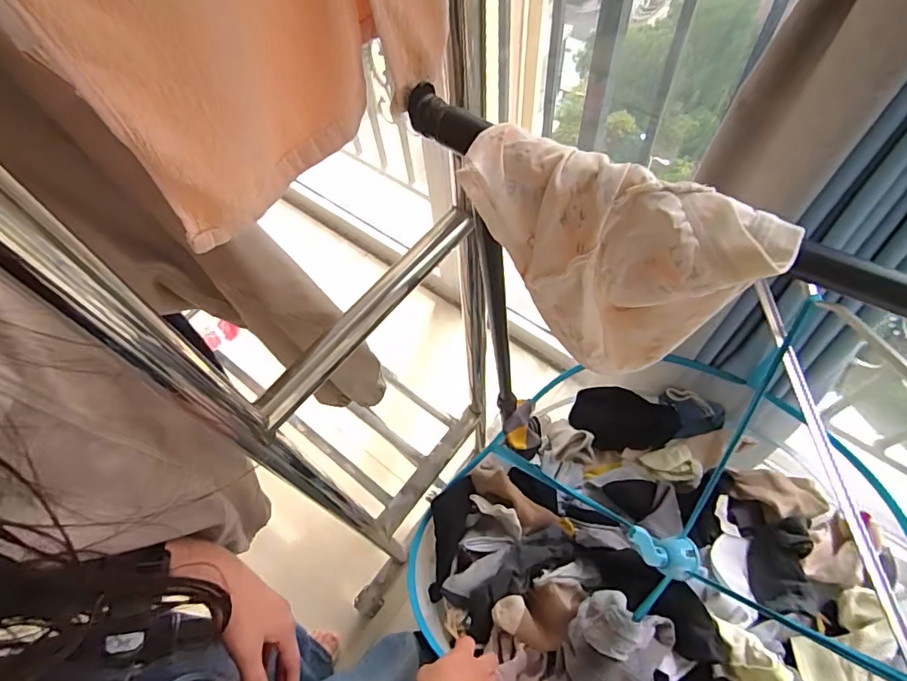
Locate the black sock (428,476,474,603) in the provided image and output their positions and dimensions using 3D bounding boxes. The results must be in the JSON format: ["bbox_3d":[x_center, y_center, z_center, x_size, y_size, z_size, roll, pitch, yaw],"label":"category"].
[{"bbox_3d":[-0.014,0.276,0.724,0.056,0.036,0.166,15,63,12],"label":"black sock"}]

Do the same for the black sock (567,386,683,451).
[{"bbox_3d":[0.282,0.127,0.840,0.162,0.034,0.107,2,61,5],"label":"black sock"}]

